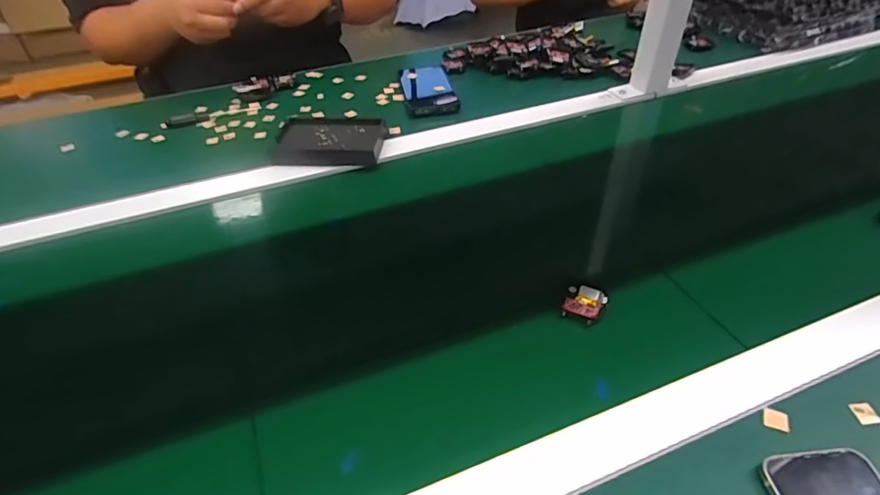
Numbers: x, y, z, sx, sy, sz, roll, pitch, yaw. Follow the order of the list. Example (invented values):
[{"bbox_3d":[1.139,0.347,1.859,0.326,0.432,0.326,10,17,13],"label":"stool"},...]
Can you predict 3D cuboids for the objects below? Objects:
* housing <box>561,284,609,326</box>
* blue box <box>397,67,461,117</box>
[{"bbox_3d":[0.129,0.049,0.439,0.034,0.011,0.045,19,47,22],"label":"housing"},{"bbox_3d":[-0.018,-0.241,0.758,0.073,0.023,0.131,-10,43,-7],"label":"blue box"}]

